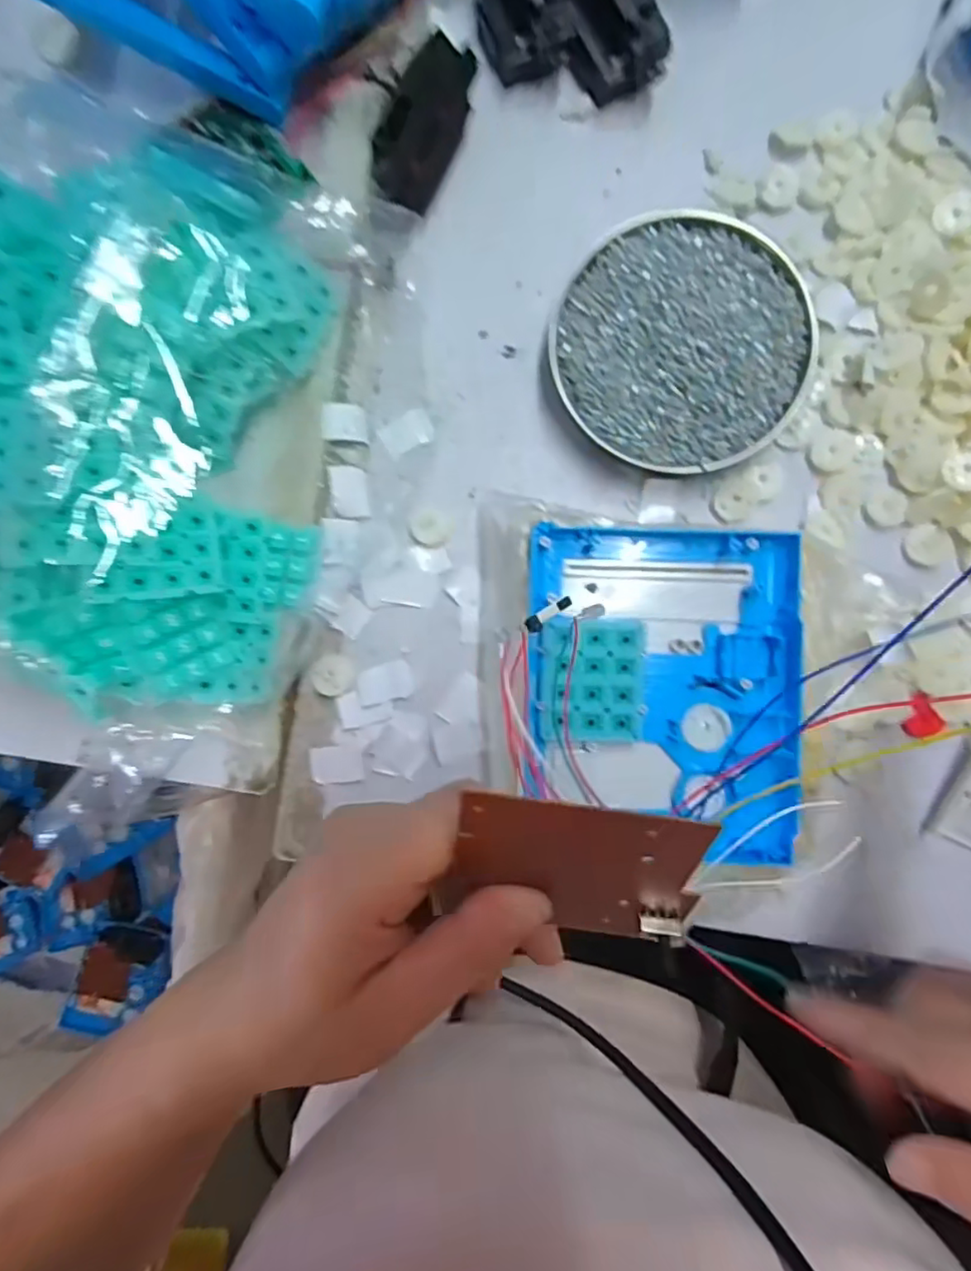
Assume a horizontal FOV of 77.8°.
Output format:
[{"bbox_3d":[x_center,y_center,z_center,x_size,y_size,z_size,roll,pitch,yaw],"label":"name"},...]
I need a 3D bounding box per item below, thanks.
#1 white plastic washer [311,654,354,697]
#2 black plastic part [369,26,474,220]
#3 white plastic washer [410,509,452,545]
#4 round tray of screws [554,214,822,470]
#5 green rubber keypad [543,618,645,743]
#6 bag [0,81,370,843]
[{"bbox_3d":[-0.087,0.023,0.340,0.023,0.004,0.022,7,89,2],"label":"white plastic washer"},{"bbox_3d":[-0.033,-0.276,0.331,0.035,0.030,0.082,29,90,2],"label":"black plastic part"},{"bbox_3d":[-0.031,-0.062,0.341,0.022,0.004,0.020,-4,89,1],"label":"white plastic washer"},{"bbox_3d":[0.105,-0.156,0.325,0.133,0.030,0.133,0,89,1],"label":"round tray of screws"},{"bbox_3d":[0.054,0.023,0.301,0.050,0.013,0.060,-1,89,1],"label":"green rubber keypad"},{"bbox_3d":[-0.172,-0.098,0.301,0.193,0.091,0.299,9,89,2],"label":"bag"}]

